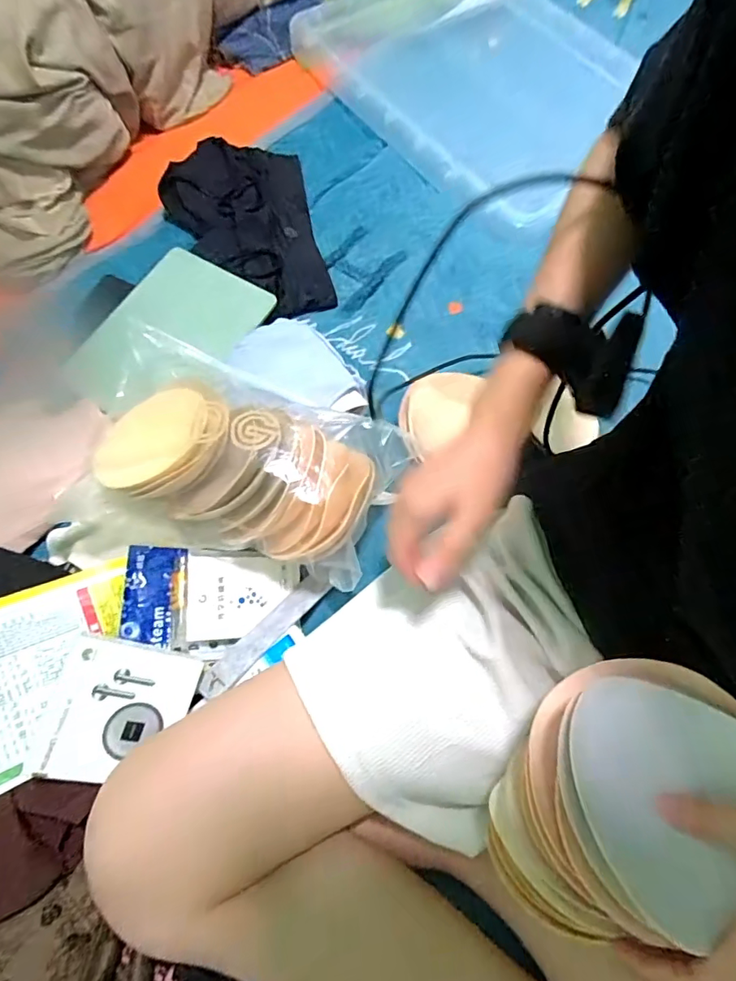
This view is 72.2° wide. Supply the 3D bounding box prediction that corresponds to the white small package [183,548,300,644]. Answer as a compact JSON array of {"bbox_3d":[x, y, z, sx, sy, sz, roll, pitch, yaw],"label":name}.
[{"bbox_3d":[-0.120,0.099,0.481,0.103,0.010,0.083,6,71,-23],"label":"white small package"}]

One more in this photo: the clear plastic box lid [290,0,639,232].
[{"bbox_3d":[0.197,-0.695,0.826,0.423,0.036,0.590,-35,70,-11],"label":"clear plastic box lid"}]

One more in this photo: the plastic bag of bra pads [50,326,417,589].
[{"bbox_3d":[-0.134,-0.020,0.482,0.296,0.102,0.246,18,67,11],"label":"plastic bag of bra pads"}]

